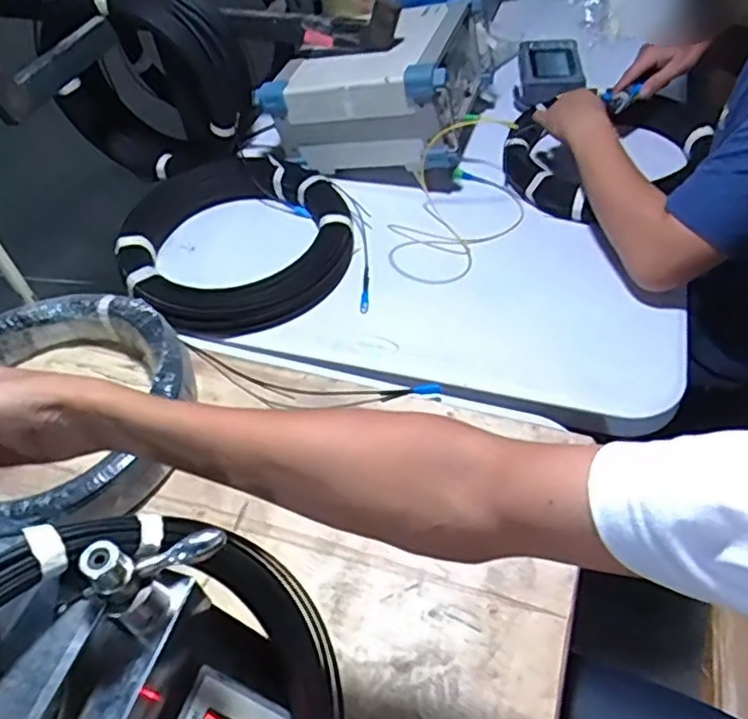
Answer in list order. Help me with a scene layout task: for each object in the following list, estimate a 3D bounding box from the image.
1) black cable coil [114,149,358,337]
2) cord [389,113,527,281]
[{"bbox_3d":[-0.199,-0.180,0.937,0.332,0.053,0.339,-3,50,4],"label":"black cable coil"},{"bbox_3d":[0.116,-0.249,0.929,0.171,0.112,0.283,33,61,29],"label":"cord"}]

